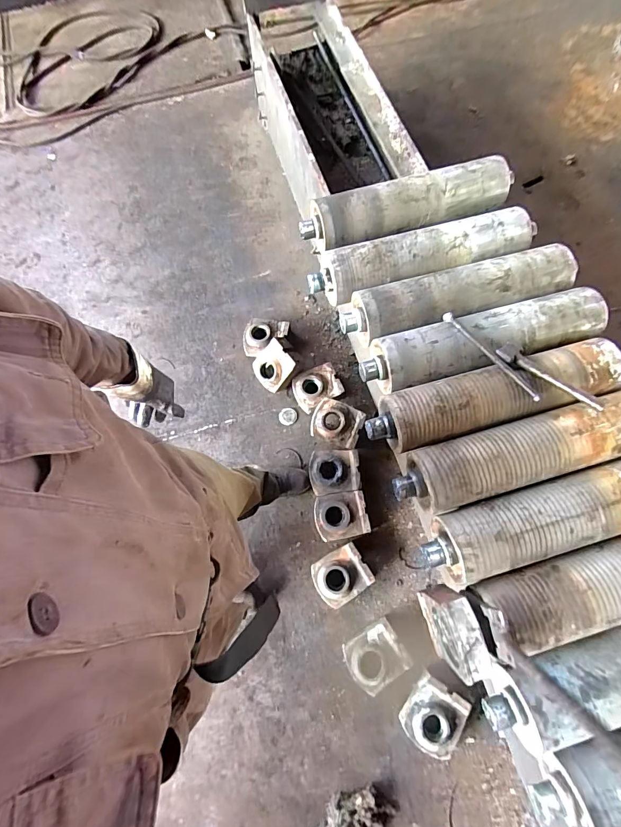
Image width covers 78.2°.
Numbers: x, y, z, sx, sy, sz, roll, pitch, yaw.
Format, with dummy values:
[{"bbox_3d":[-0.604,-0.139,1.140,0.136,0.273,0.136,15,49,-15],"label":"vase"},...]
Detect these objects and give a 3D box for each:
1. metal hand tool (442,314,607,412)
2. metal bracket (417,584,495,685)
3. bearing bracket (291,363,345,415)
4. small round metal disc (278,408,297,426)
[{"bbox_3d":[0.519,-0.128,0.966,0.432,0.041,0.096,40,76,13],"label":"metal hand tool"},{"bbox_3d":[0.331,0.498,0.868,0.089,0.164,0.182,-17,72,-5],"label":"metal bracket"},{"bbox_3d":[0.024,-0.112,1.585,0.190,0.090,0.163,-26,74,-5],"label":"bearing bracket"},{"bbox_3d":[-0.095,0.013,1.596,0.076,0.006,0.074,-1,73,2],"label":"small round metal disc"}]

